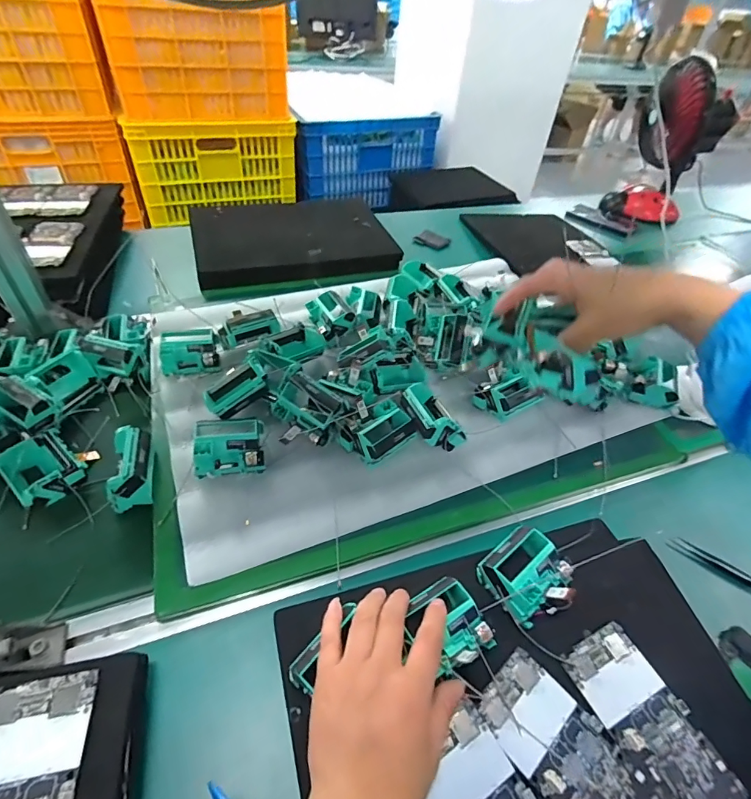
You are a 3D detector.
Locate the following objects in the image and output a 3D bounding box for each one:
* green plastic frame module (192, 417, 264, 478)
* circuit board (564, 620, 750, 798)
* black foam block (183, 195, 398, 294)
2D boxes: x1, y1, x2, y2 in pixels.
[{"bbox_3d":[-0.153,0.049,0.469,0.067,0.039,0.061,-6,46,-12],"label":"green plastic frame module"},{"bbox_3d":[0.209,0.245,0.339,0.067,0.005,0.128,-18,50,-22],"label":"circuit board"},{"bbox_3d":[-0.148,-0.290,0.828,0.355,0.039,0.260,-12,48,-17],"label":"black foam block"}]

